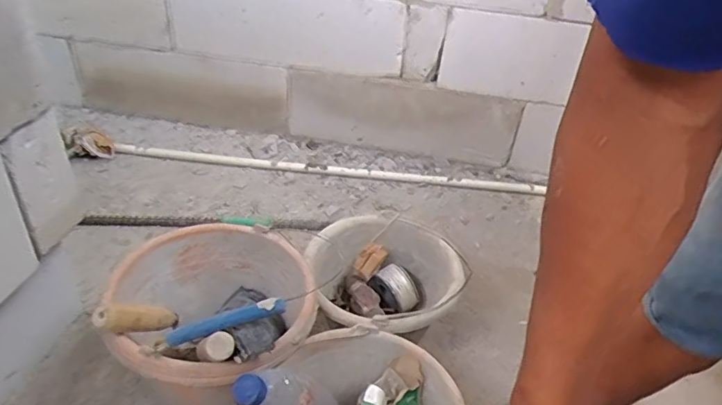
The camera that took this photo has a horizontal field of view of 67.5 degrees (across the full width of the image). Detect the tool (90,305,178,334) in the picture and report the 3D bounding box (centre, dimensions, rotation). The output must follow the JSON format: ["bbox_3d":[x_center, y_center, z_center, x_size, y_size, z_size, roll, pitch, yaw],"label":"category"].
[{"bbox_3d":[-0.277,0.145,0.674,0.025,0.033,0.126,27,-2,27],"label":"tool"}]

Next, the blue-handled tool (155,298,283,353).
[{"bbox_3d":[-0.162,0.139,0.622,0.150,0.025,0.017,-17,39,-8],"label":"blue-handled tool"}]

